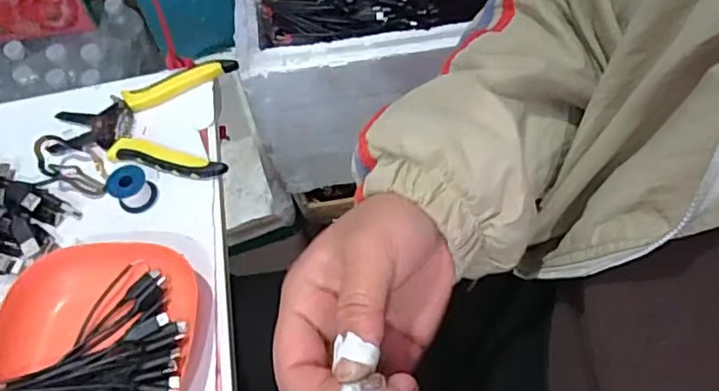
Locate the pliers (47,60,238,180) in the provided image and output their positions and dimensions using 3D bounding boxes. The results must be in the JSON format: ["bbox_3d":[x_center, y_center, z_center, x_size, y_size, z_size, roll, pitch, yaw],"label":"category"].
[{"bbox_3d":[-0.186,-0.059,0.515,0.153,0.018,0.115,-6,58,1],"label":"pliers"}]

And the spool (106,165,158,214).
[{"bbox_3d":[-0.178,-0.006,0.476,0.030,0.026,0.029,-2,58,3],"label":"spool"}]

